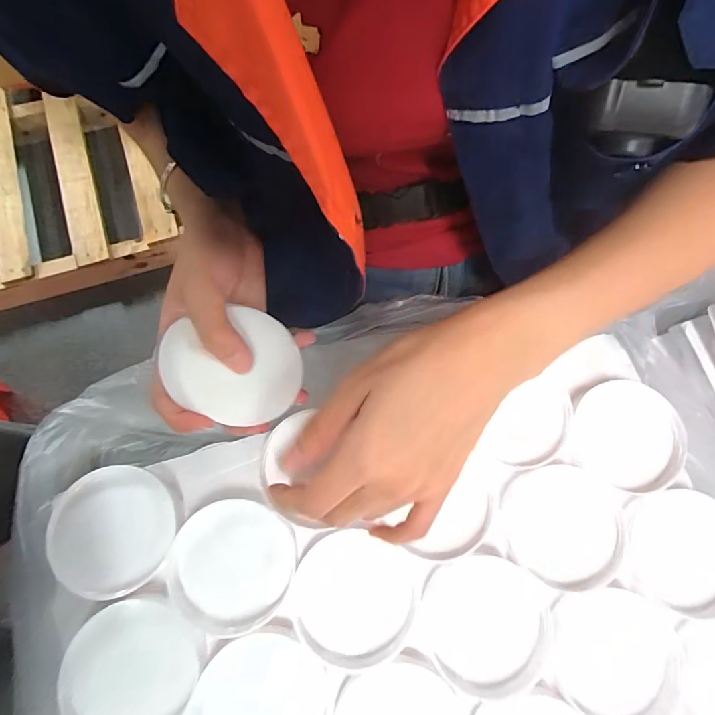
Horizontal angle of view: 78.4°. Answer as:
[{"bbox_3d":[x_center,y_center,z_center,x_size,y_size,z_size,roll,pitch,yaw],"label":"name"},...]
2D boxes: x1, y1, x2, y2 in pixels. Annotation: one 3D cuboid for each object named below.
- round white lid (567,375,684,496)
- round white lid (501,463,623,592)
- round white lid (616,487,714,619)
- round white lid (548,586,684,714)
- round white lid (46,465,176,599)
[{"bbox_3d":[0.189,0.054,0.309,0.077,0.014,0.071,1,74,-3],"label":"round white lid"},{"bbox_3d":[0.136,0.112,0.295,0.075,0.012,0.076,1,74,-3],"label":"round white lid"},{"bbox_3d":[0.215,0.127,0.292,0.083,0.011,0.075,13,74,0],"label":"round white lid"},{"bbox_3d":[0.161,0.181,0.274,0.081,0.019,0.077,1,74,-3],"label":"round white lid"},{"bbox_3d":[-0.157,0.110,0.281,0.071,0.011,0.075,0,74,-2],"label":"round white lid"}]

